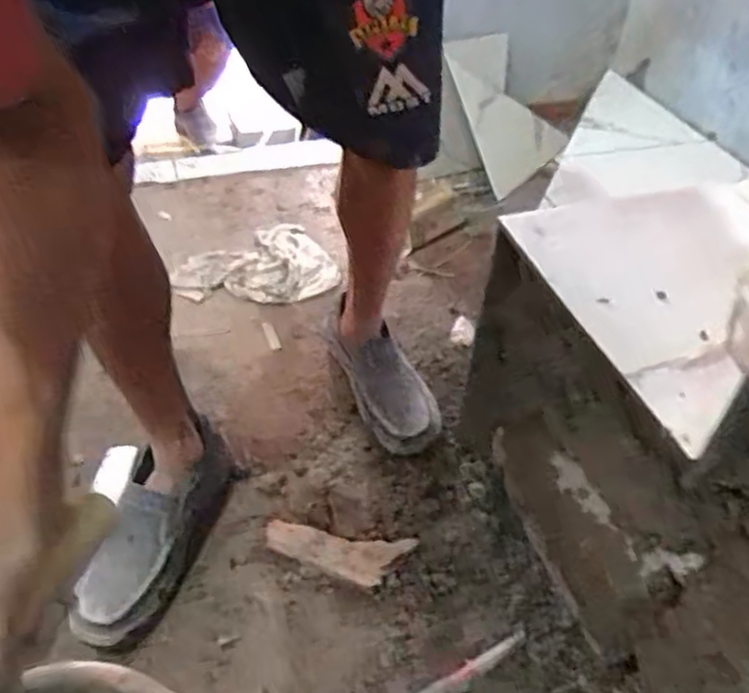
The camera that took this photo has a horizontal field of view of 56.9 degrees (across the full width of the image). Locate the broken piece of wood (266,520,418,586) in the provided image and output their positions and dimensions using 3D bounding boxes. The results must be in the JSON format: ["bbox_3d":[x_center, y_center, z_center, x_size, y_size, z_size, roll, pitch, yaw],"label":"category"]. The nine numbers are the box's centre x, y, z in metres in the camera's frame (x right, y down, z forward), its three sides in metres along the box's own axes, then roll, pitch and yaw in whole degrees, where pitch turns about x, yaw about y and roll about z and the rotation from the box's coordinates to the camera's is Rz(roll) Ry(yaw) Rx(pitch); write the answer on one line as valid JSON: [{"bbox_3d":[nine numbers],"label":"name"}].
[{"bbox_3d":[-0.042,0.237,0.795,0.169,0.012,0.062,6,44,2],"label":"broken piece of wood"}]

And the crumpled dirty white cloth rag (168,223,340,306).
[{"bbox_3d":[-0.198,-0.132,1.145,0.247,0.032,0.180,-25,51,-27],"label":"crumpled dirty white cloth rag"}]

